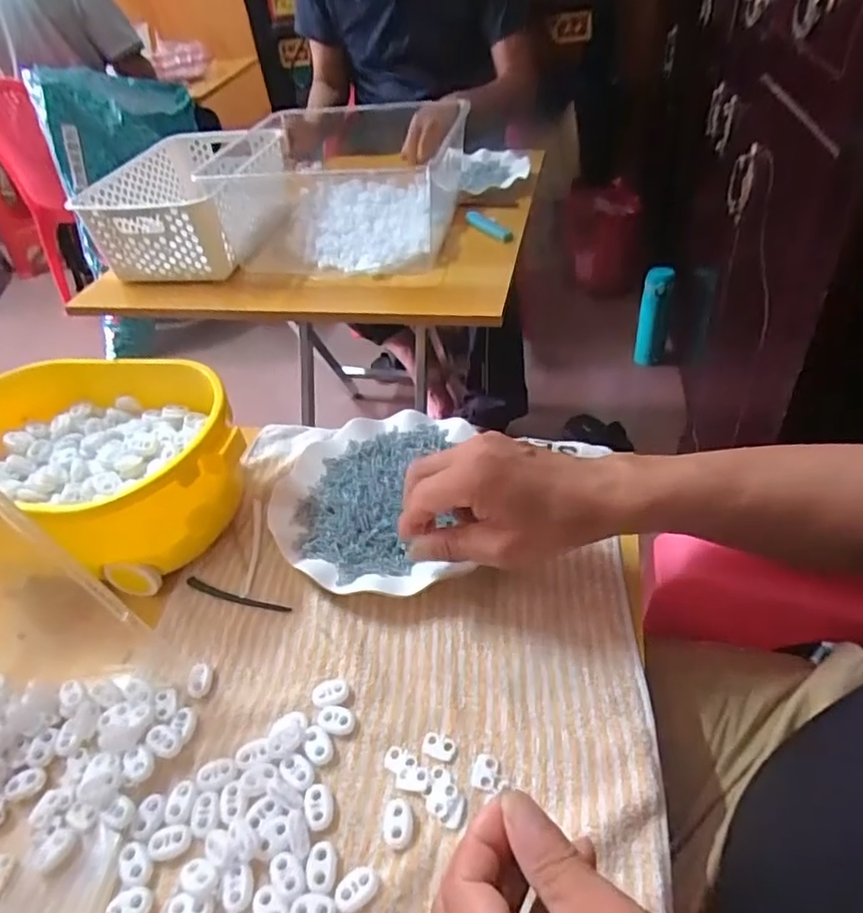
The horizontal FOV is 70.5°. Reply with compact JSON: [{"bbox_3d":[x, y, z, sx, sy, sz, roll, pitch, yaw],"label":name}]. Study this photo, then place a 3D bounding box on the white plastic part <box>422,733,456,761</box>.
[{"bbox_3d":[0.004,0.165,0.348,0.018,0.004,0.012,14,47,21],"label":"white plastic part"}]

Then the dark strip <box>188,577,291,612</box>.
[{"bbox_3d":[-0.141,0.102,0.443,0.085,0.007,0.010,10,46,17],"label":"dark strip"}]

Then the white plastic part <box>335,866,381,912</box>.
[{"bbox_3d":[-0.036,0.212,0.300,0.022,0.004,0.015,-32,49,-24],"label":"white plastic part"}]

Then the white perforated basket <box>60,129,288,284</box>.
[{"bbox_3d":[-0.339,-0.374,0.903,0.231,0.112,0.320,2,44,11],"label":"white perforated basket"}]

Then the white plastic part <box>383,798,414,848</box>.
[{"bbox_3d":[-0.017,0.193,0.321,0.016,0.005,0.022,-5,43,2],"label":"white plastic part"}]

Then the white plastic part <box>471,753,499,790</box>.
[{"bbox_3d":[0.030,0.174,0.337,0.013,0.004,0.019,7,45,15],"label":"white plastic part"}]

